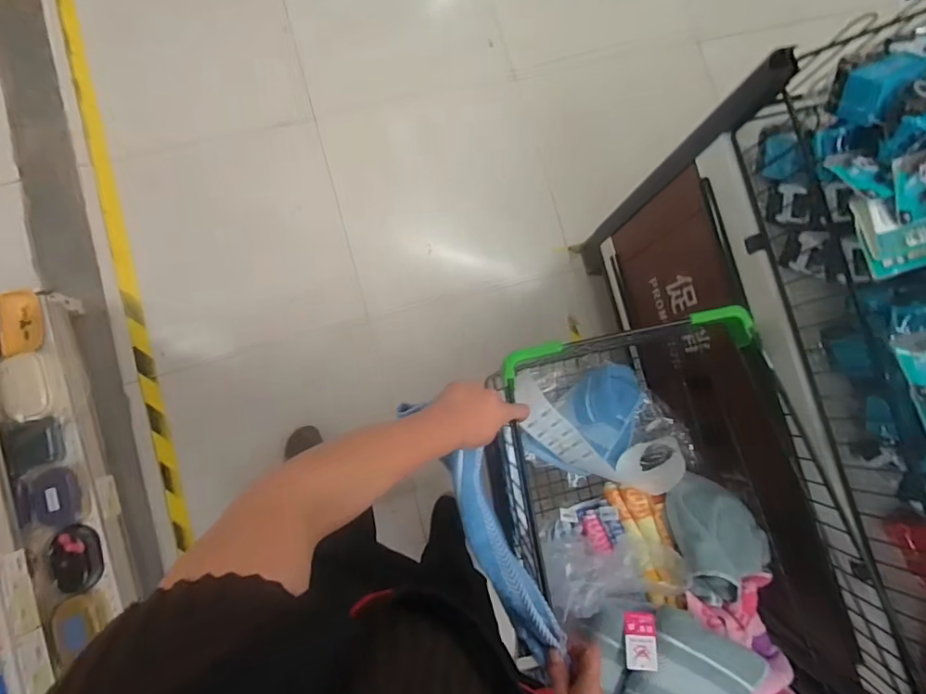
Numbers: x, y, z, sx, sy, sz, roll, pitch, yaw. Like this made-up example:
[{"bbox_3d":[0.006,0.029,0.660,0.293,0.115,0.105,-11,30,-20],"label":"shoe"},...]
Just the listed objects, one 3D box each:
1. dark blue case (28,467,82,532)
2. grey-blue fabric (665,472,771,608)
[{"bbox_3d":[-0.861,0.321,1.093,0.089,0.029,0.125,-16,85,-8],"label":"dark blue case"},{"bbox_3d":[0.406,0.310,0.838,0.138,0.116,0.164,-23,86,-8],"label":"grey-blue fabric"}]

